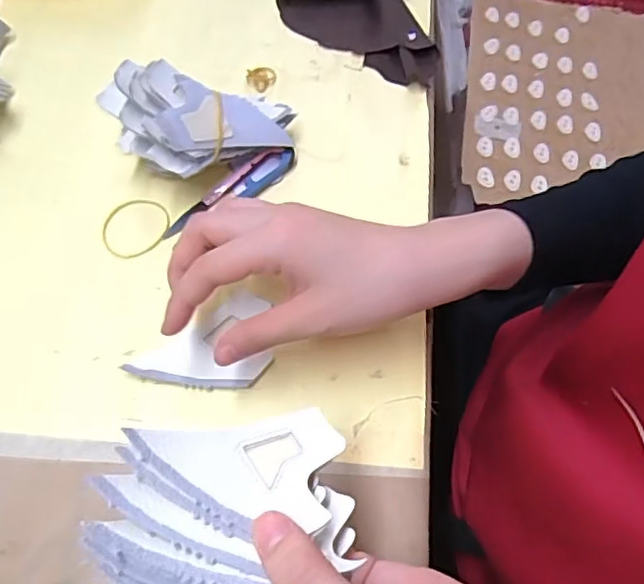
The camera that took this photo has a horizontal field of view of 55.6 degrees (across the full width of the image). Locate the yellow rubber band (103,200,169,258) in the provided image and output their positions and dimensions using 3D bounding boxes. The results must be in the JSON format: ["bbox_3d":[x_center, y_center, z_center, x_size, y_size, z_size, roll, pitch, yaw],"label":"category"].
[{"bbox_3d":[-0.115,-0.040,0.379,0.040,0.004,0.040,2,66,-4],"label":"yellow rubber band"}]

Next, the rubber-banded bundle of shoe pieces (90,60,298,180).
[{"bbox_3d":[-0.074,-0.101,0.374,0.113,0.059,0.062,-5,67,-8],"label":"rubber-banded bundle of shoe pieces"}]

